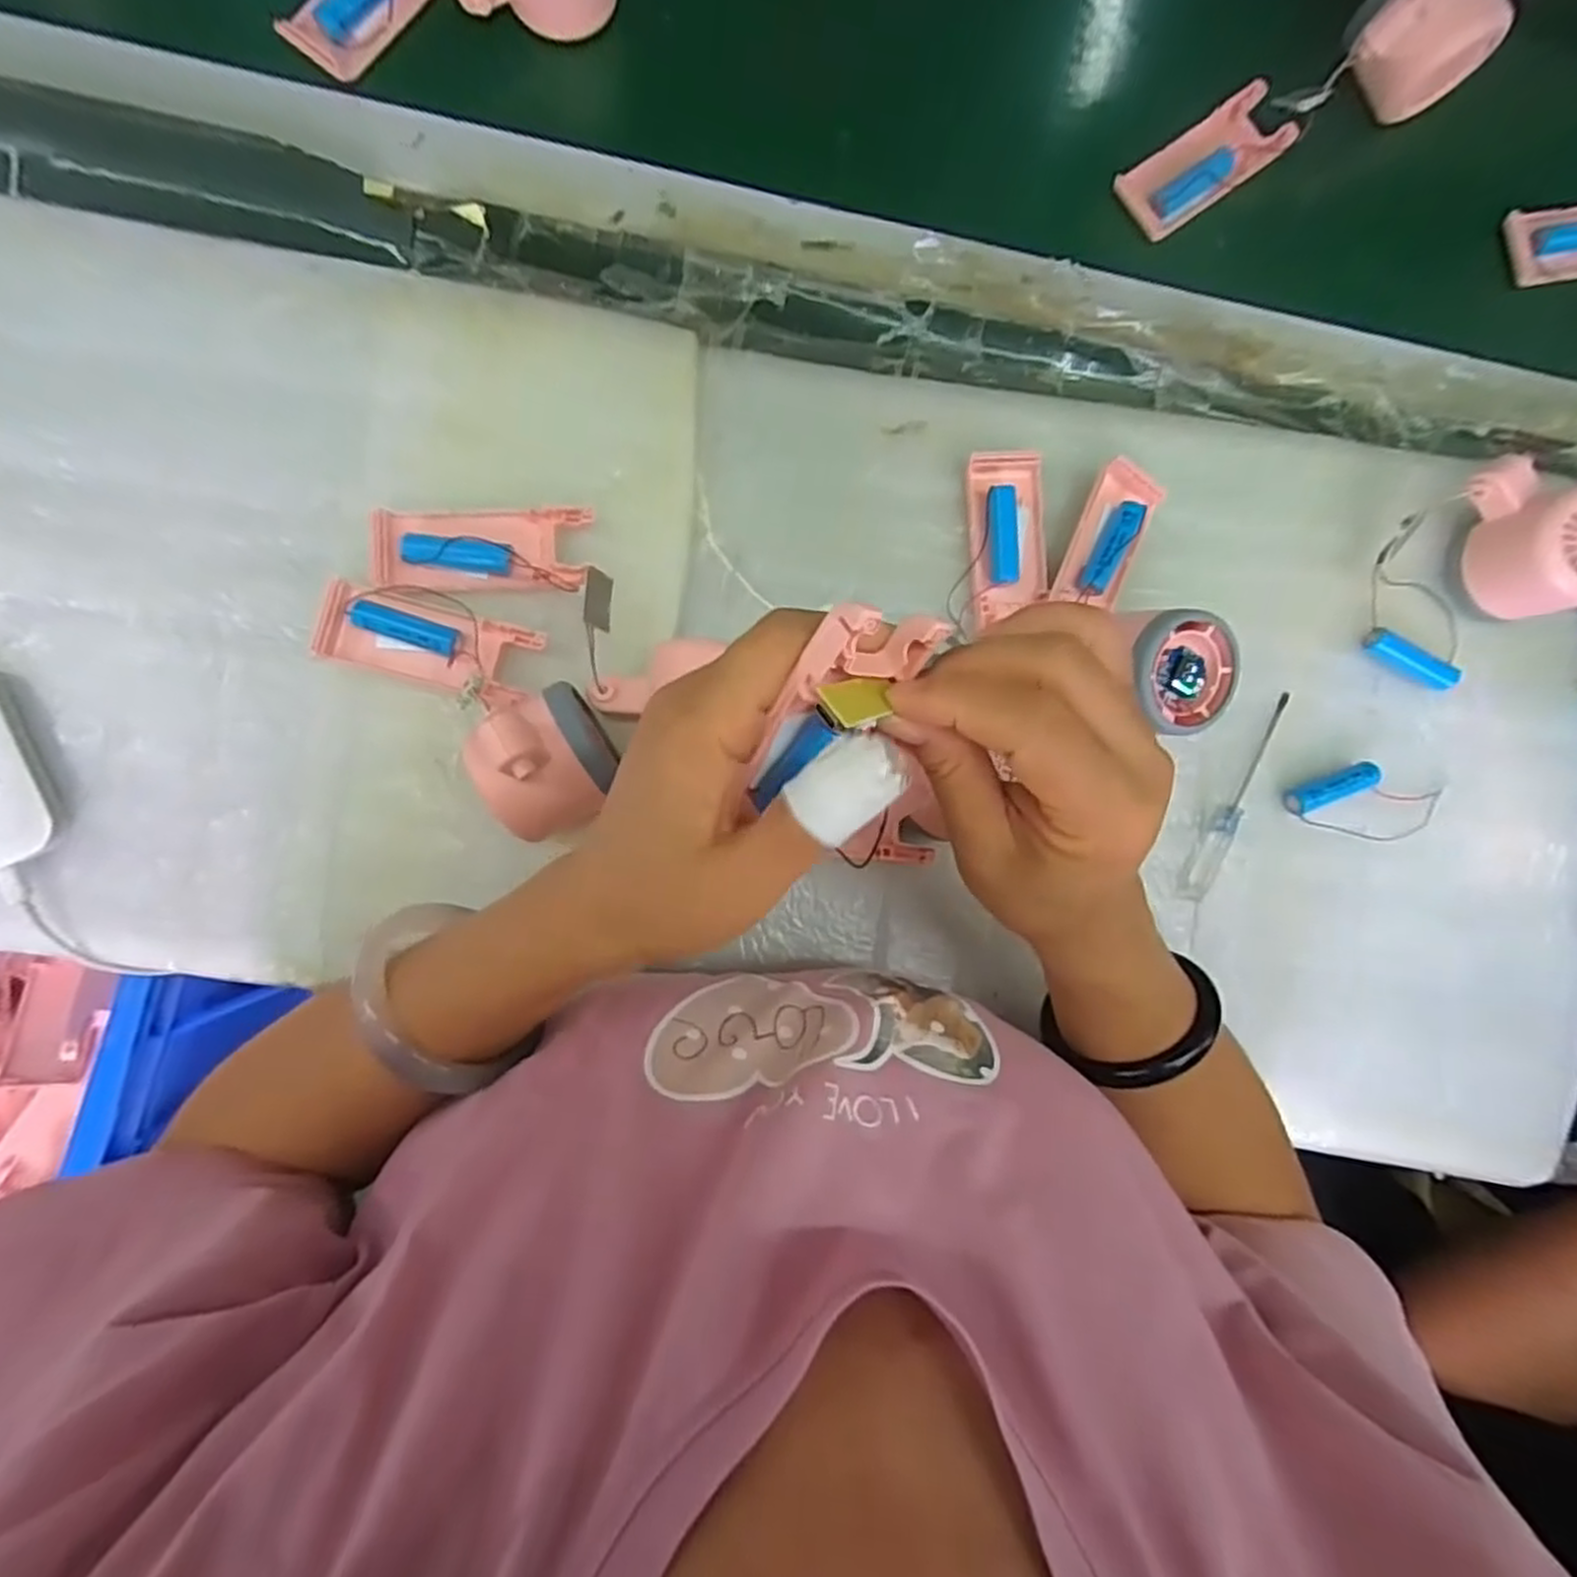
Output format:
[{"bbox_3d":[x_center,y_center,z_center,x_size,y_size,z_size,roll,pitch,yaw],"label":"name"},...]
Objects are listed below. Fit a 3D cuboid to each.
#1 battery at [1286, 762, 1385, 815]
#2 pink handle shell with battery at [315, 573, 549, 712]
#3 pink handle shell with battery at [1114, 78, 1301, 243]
[{"bbox_3d":[0.287,0.000,0.405,0.051,0.014,0.014,-19,89,-5],"label":"battery"},{"bbox_3d":[-0.174,-0.070,0.371,0.101,0.016,0.045,20,86,-3],"label":"pink handle shell with battery"},{"bbox_3d":[0.228,-0.343,0.418,0.100,0.014,0.041,-37,90,-5],"label":"pink handle shell with battery"}]

